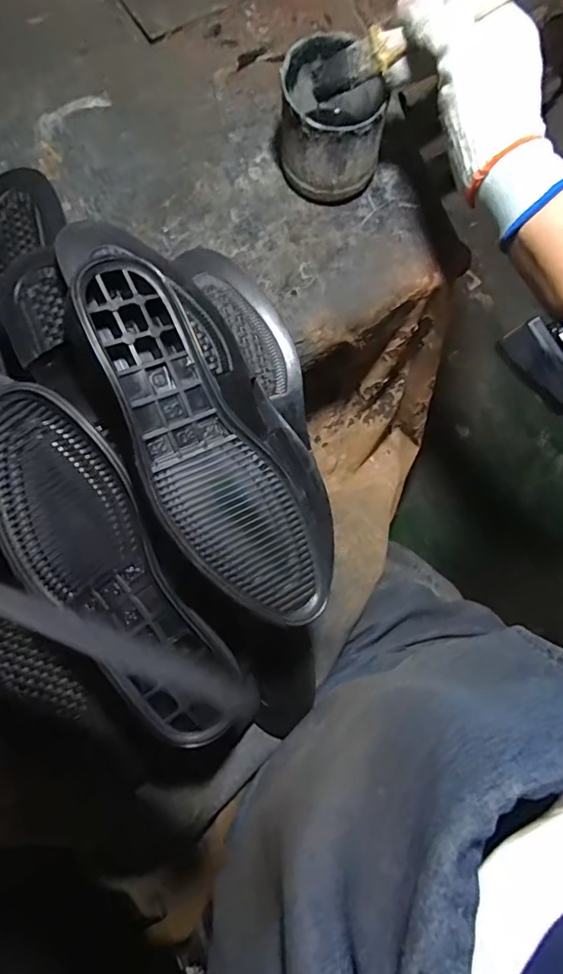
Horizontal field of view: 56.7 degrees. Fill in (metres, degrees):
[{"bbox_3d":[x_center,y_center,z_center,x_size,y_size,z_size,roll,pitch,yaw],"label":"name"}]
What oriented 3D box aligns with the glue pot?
[{"bbox_3d":[0.043,-0.317,0.459,0.086,0.085,0.092,-1,80,-1],"label":"glue pot"}]

